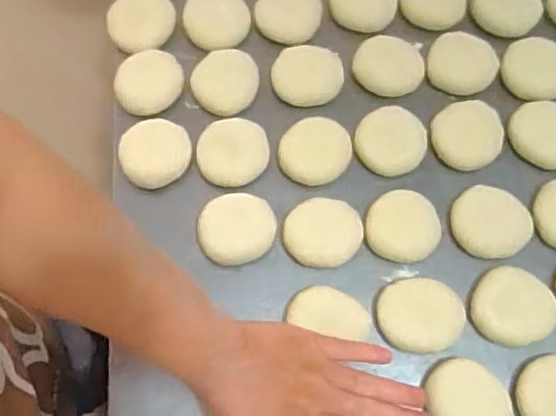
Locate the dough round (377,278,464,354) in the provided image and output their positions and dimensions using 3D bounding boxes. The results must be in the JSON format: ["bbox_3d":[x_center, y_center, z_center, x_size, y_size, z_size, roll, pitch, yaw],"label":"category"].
[{"bbox_3d":[0.122,0.091,0.502,0.070,0.014,0.061,-8,70,-4],"label":"dough round"}]

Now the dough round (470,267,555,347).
[{"bbox_3d":[0.205,0.086,0.506,0.071,0.020,0.061,25,71,7],"label":"dough round"}]

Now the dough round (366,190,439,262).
[{"bbox_3d":[0.113,0.016,0.527,0.063,0.020,0.060,0,70,-1],"label":"dough round"}]

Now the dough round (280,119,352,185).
[{"bbox_3d":[0.035,-0.053,0.556,0.060,0.017,0.067,40,74,12],"label":"dough round"}]

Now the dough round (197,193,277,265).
[{"bbox_3d":[-0.036,0.019,0.527,0.067,0.016,0.059,-4,70,-3],"label":"dough round"}]

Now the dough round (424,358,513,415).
[{"bbox_3d":[0.155,0.160,0.483,0.062,0.023,0.068,0,70,-1],"label":"dough round"}]

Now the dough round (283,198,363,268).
[{"bbox_3d":[0.040,0.021,0.524,0.068,0.023,0.058,-4,70,-3],"label":"dough round"}]

